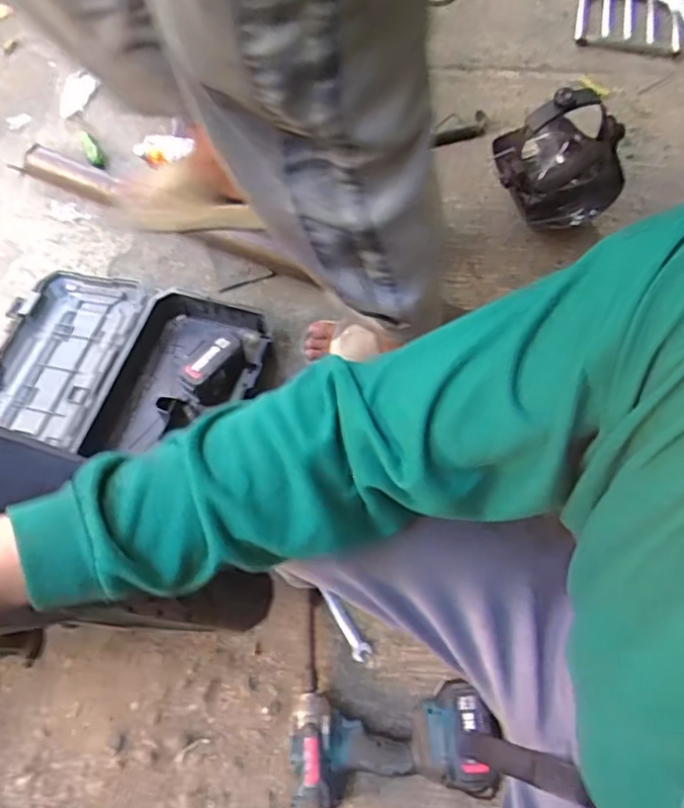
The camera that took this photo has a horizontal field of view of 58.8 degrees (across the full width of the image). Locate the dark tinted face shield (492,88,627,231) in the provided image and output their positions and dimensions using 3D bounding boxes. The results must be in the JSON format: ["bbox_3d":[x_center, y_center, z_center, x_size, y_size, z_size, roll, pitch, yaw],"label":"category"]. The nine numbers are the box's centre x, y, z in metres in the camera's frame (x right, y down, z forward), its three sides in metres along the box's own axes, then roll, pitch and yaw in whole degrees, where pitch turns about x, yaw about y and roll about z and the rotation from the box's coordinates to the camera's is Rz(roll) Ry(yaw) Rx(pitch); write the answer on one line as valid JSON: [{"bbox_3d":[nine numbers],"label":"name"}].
[{"bbox_3d":[0.398,-0.466,1.101,0.214,0.265,0.186,10,64,4],"label":"dark tinted face shield"}]

